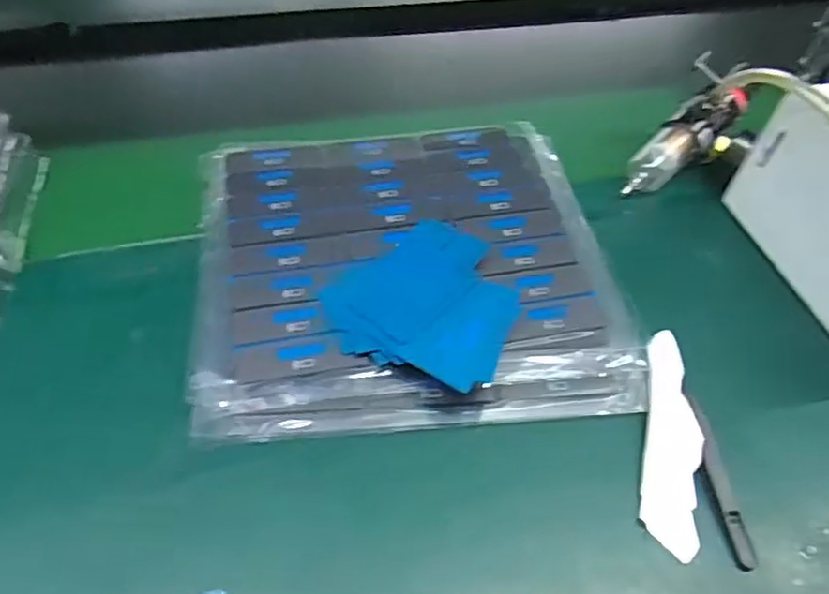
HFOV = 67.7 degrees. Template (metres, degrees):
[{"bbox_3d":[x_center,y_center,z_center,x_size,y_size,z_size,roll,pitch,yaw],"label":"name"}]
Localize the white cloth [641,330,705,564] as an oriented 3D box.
[{"bbox_3d":[0.144,0.075,0.345,0.028,0.016,0.129,12,49,7],"label":"white cloth"}]

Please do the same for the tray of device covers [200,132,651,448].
[{"bbox_3d":[-0.007,-0.029,0.414,0.263,0.026,0.249,-6,50,-9],"label":"tray of device covers"}]

